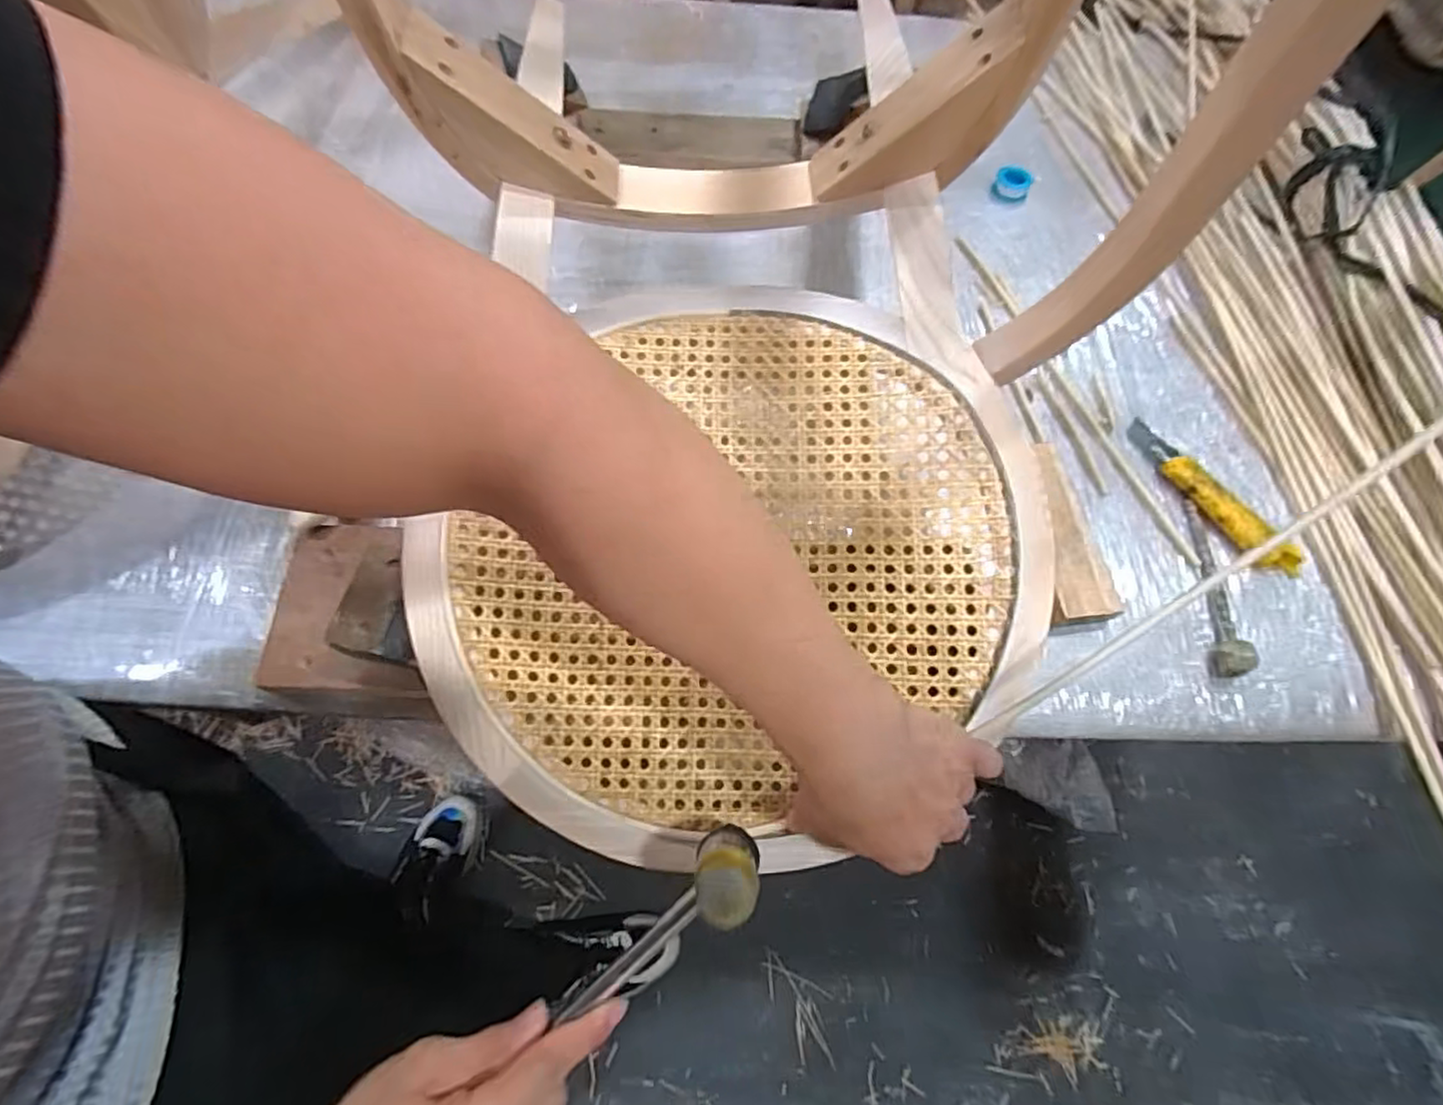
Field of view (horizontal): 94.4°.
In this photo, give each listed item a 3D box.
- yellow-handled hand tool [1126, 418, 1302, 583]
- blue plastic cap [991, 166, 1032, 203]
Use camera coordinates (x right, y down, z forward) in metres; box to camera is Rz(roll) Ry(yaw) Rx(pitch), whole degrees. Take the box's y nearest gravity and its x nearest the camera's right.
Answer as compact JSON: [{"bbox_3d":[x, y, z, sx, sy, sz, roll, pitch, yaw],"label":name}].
[{"bbox_3d":[0.436,-0.052,0.597,0.033,0.020,0.181,-28,69,-15],"label":"yellow-handled hand tool"},{"bbox_3d":[0.336,-0.426,0.774,0.039,0.029,0.033,25,66,9],"label":"blue plastic cap"}]

